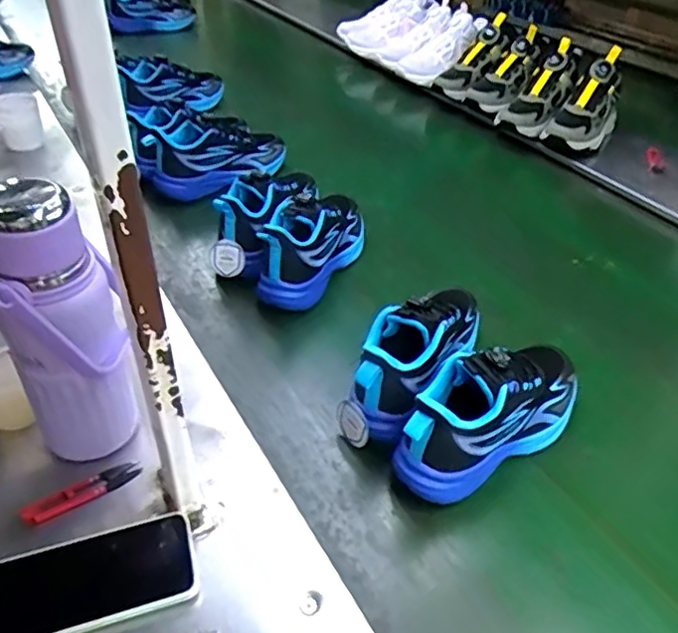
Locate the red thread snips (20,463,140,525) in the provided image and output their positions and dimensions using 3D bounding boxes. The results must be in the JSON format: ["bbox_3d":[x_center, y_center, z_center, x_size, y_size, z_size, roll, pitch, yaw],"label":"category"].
[{"bbox_3d":[-0.229,0.156,0.548,0.101,0.011,0.020,-18,42,-28],"label":"red thread snips"}]

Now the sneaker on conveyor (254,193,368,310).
[{"bbox_3d":[-0.032,-0.108,0.846,0.083,0.118,0.239,19,38,18],"label":"sneaker on conveyor"}]

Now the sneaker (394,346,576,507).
[{"bbox_3d":[0.155,0.090,0.598,0.238,0.123,0.081,-23,44,-32],"label":"sneaker"}]

